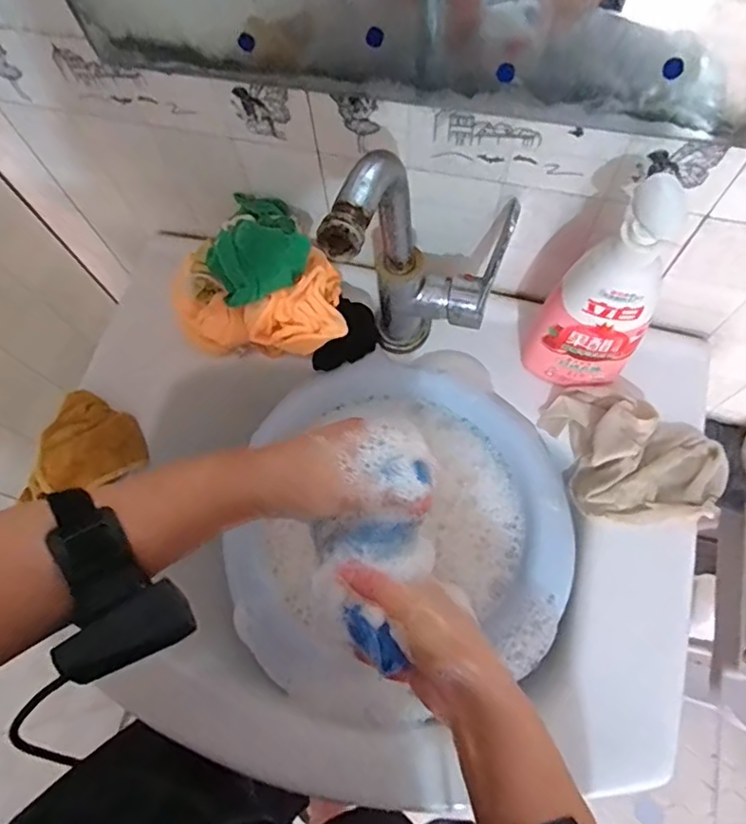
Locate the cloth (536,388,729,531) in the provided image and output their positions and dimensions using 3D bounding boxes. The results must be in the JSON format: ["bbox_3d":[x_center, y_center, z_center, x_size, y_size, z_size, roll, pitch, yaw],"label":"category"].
[{"bbox_3d":[0.224,0.039,0.497,0.161,0.047,0.114,24,73,11],"label":"cloth"}]

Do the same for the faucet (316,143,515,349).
[{"bbox_3d":[0.036,-0.086,0.434,0.106,0.248,0.104,11,68,6],"label":"faucet"}]

